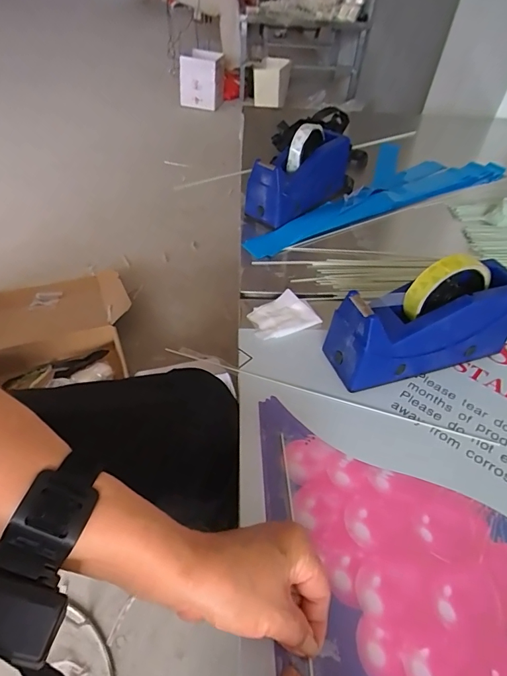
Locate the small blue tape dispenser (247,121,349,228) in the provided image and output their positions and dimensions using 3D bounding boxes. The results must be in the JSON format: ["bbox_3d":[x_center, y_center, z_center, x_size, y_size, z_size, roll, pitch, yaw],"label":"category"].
[{"bbox_3d":[0.081,-0.275,0.664,0.202,0.115,0.073,-35,58,-30],"label":"small blue tape dispenser"}]

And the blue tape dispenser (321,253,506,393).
[{"bbox_3d":[0.190,-0.021,0.432,0.205,0.122,0.070,-10,48,-12],"label":"blue tape dispenser"}]

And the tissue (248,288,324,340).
[{"bbox_3d":[0.035,-0.029,0.511,0.081,0.008,0.064,-20,51,-21],"label":"tissue"}]

